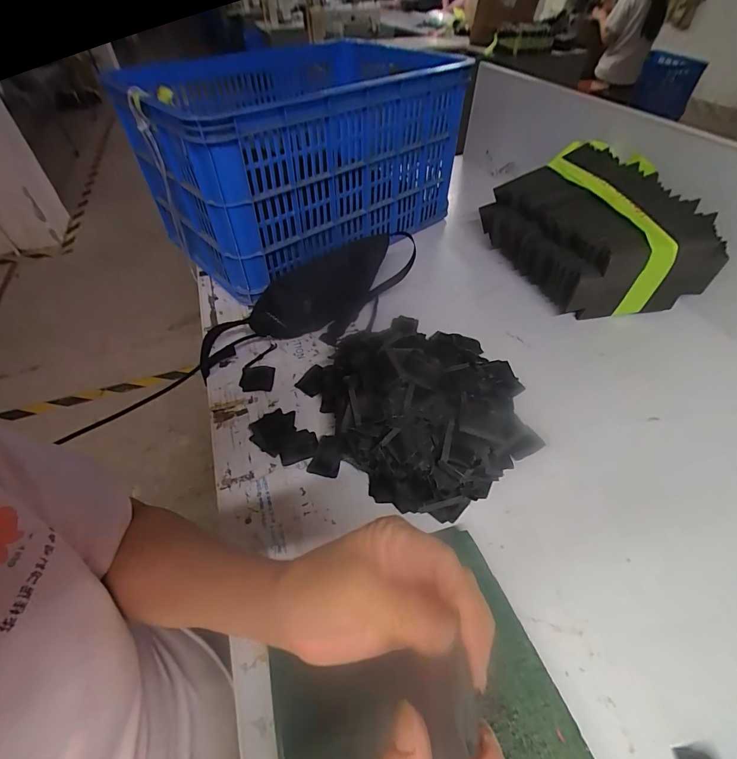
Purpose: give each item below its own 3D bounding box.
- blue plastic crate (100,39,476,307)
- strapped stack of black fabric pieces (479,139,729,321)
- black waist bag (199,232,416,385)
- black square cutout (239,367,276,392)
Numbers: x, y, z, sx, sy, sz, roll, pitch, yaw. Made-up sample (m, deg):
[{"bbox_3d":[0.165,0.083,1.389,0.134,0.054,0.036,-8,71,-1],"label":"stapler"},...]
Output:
[{"bbox_3d":[-0.120,-0.447,0.808,0.372,0.314,0.580,36,56,29],"label":"blue plastic crate"},{"bbox_3d":[0.415,-0.278,0.730,0.264,0.205,0.331,-5,47,-5],"label":"strapped stack of black fabric pieces"},{"bbox_3d":[-0.104,-0.134,0.651,0.393,0.122,0.094,-24,51,-21],"label":"black waist bag"},{"bbox_3d":[-0.175,0.000,0.603,0.052,0.009,0.050,-1,46,-1],"label":"black square cutout"}]

